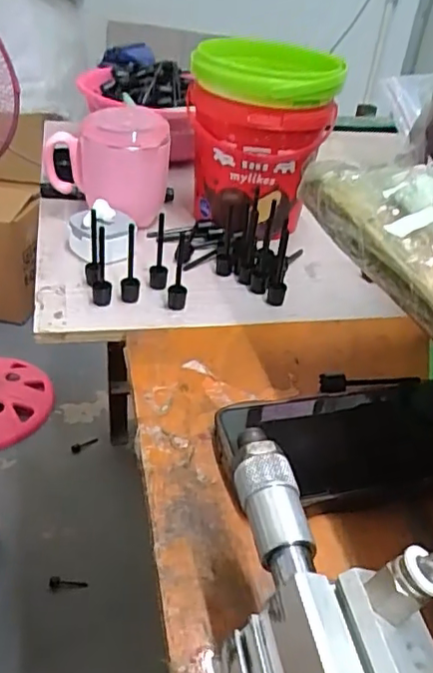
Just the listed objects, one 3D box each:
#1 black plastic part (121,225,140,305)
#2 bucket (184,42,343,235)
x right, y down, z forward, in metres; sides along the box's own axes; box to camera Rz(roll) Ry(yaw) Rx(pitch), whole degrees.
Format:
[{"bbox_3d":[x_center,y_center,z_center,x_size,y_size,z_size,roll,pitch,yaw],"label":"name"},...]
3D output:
[{"bbox_3d":[-0.066,-0.054,0.452,0.014,0.062,0.013,0,36,-9],"label":"black plastic part"},{"bbox_3d":[0.038,-0.183,0.555,0.131,0.162,0.117,9,36,3],"label":"bucket"}]

